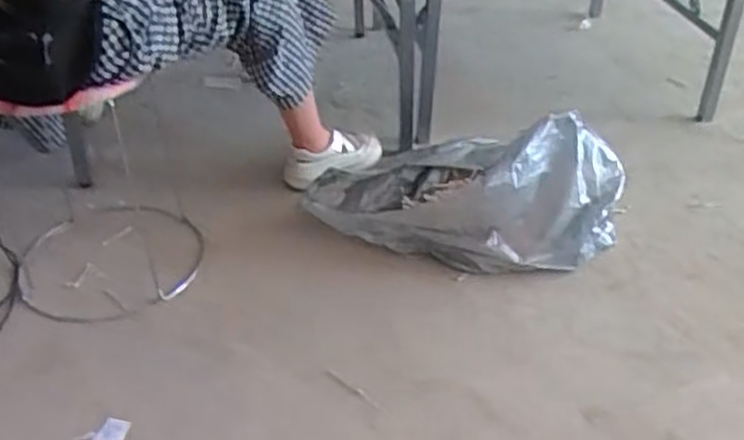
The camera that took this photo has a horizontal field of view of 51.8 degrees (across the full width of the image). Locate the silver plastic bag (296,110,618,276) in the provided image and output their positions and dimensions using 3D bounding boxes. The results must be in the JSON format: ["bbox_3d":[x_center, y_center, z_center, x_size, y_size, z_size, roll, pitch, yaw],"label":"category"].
[{"bbox_3d":[0.179,-0.085,1.533,0.617,0.240,0.292,5,36,8],"label":"silver plastic bag"}]

